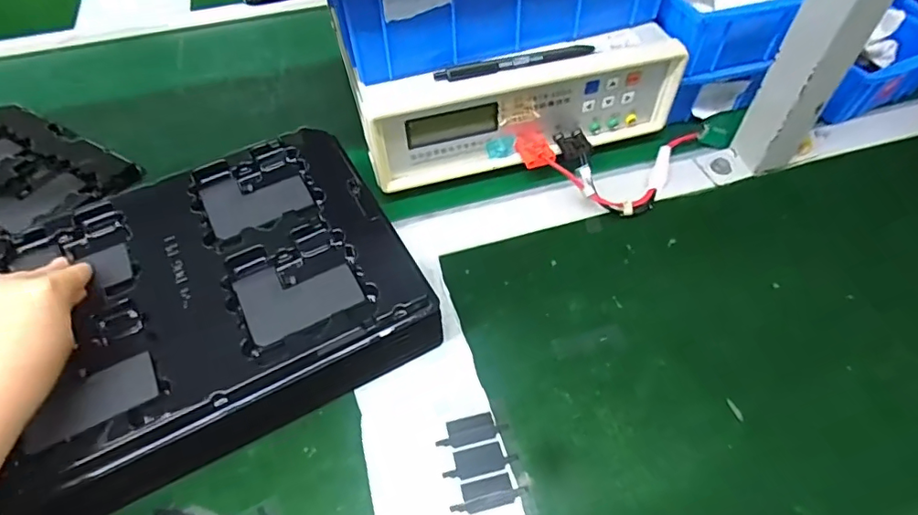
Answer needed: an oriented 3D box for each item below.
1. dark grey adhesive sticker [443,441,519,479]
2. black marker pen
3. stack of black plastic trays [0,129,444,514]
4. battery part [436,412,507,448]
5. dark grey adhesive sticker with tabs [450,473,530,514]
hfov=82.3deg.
[{"bbox_3d":[0.014,0.135,0.349,0.047,0.004,0.019,-11,55,-7],"label":"dark grey adhesive sticker"},{"bbox_3d":[0.048,-0.164,0.440,0.136,0.011,0.013,-12,55,-8],"label":"black marker pen"},{"bbox_3d":[-0.184,0.034,0.386,0.284,0.064,0.225,-24,57,-16],"label":"stack of black plastic trays"},{"bbox_3d":[0.009,0.119,0.362,0.047,0.004,0.018,-13,55,-8],"label":"battery part"},{"bbox_3d":[0.019,0.151,0.336,0.049,0.004,0.019,-12,55,-7],"label":"dark grey adhesive sticker with tabs"}]

